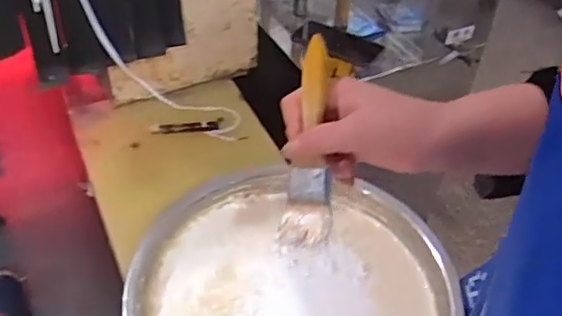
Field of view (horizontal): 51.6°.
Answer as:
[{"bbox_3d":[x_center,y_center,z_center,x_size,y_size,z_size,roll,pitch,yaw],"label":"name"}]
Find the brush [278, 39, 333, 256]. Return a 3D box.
[{"bbox_3d":[0.021,-0.012,0.435,0.035,0.015,0.159,3,86,-3],"label":"brush"}]

